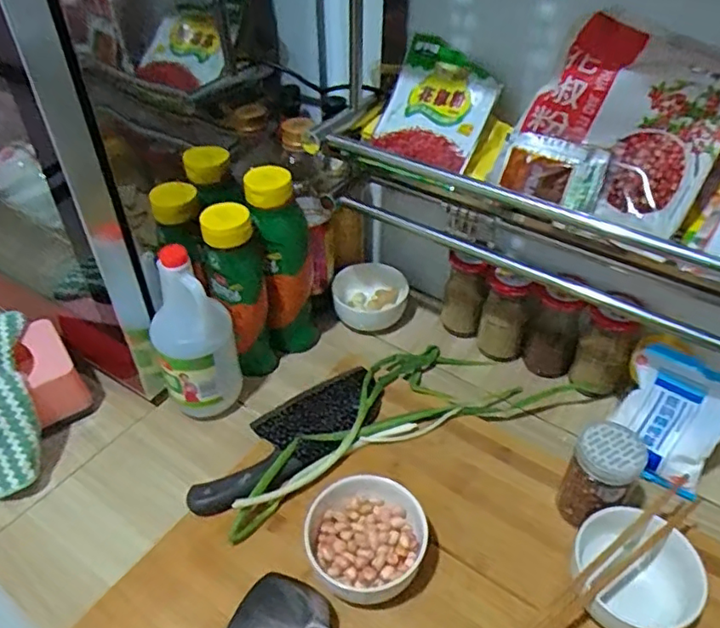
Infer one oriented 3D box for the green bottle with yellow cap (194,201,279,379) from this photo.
[{"bbox_3d":[-0.144,-0.023,0.697,0.062,0.212,0.065,-23,46,-22],"label":"green bottle with yellow cap"}]

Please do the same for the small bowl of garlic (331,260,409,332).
[{"bbox_3d":[0.011,-0.034,0.831,0.098,0.045,0.118,-5,42,-4],"label":"small bowl of garlic"}]

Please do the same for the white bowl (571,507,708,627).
[{"bbox_3d":[0.237,0.225,0.515,0.107,0.055,0.090,14,44,16],"label":"white bowl"}]

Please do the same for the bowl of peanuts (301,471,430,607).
[{"bbox_3d":[0.005,0.204,0.535,0.100,0.068,0.104,-1,42,1],"label":"bowl of peanuts"}]

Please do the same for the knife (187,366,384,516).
[{"bbox_3d":[-0.077,0.137,0.648,0.239,0.030,0.088,-32,50,-30],"label":"knife"}]

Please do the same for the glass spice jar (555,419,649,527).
[{"bbox_3d":[0.219,0.154,0.547,0.056,0.087,0.066,28,49,28],"label":"glass spice jar"}]

